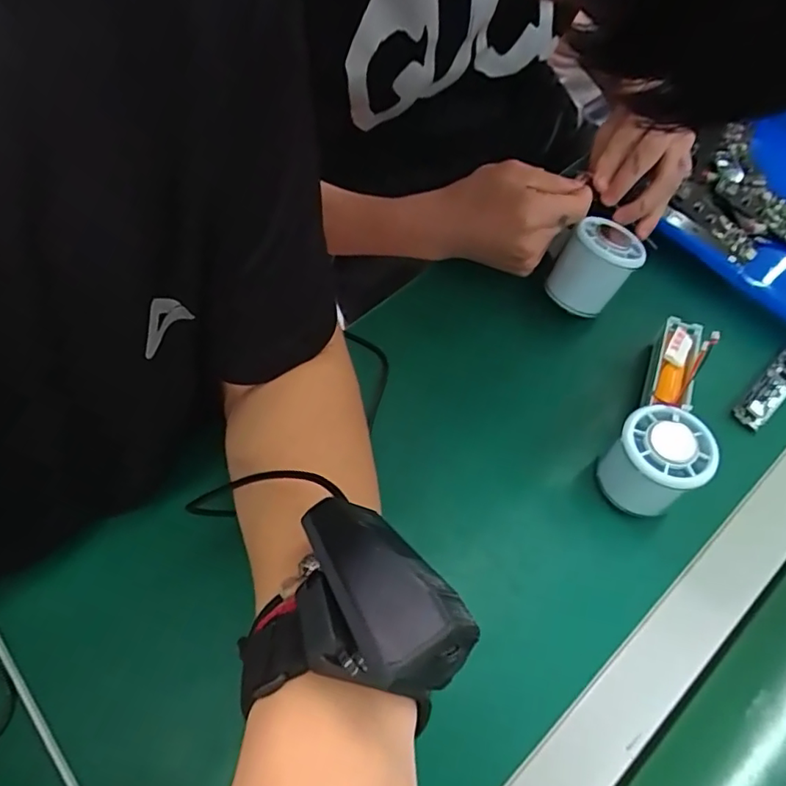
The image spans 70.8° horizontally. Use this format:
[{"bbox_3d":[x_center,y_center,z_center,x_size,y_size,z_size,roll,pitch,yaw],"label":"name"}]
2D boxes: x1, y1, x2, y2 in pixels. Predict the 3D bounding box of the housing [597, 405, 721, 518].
[{"bbox_3d":[0.172,0.046,0.368,0.054,0.068,0.053,0,63,0],"label":"housing"}]

